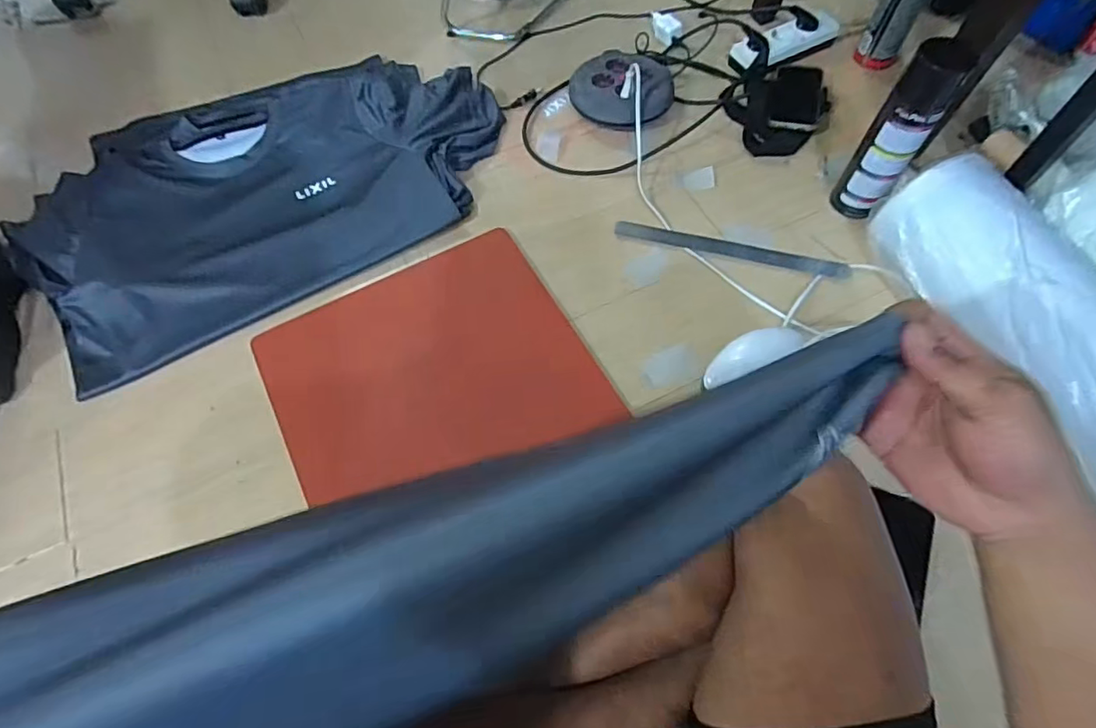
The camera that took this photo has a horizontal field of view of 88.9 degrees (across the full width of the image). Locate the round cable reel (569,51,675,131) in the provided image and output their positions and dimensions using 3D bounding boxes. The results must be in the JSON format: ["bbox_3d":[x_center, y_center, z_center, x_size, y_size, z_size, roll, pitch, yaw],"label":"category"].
[{"bbox_3d":[0.115,-0.440,0.903,0.160,0.057,0.131,26,67,14],"label":"round cable reel"}]

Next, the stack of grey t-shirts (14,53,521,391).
[{"bbox_3d":[-0.416,-0.288,0.854,0.681,0.041,0.420,-30,66,-13],"label":"stack of grey t-shirts"}]

